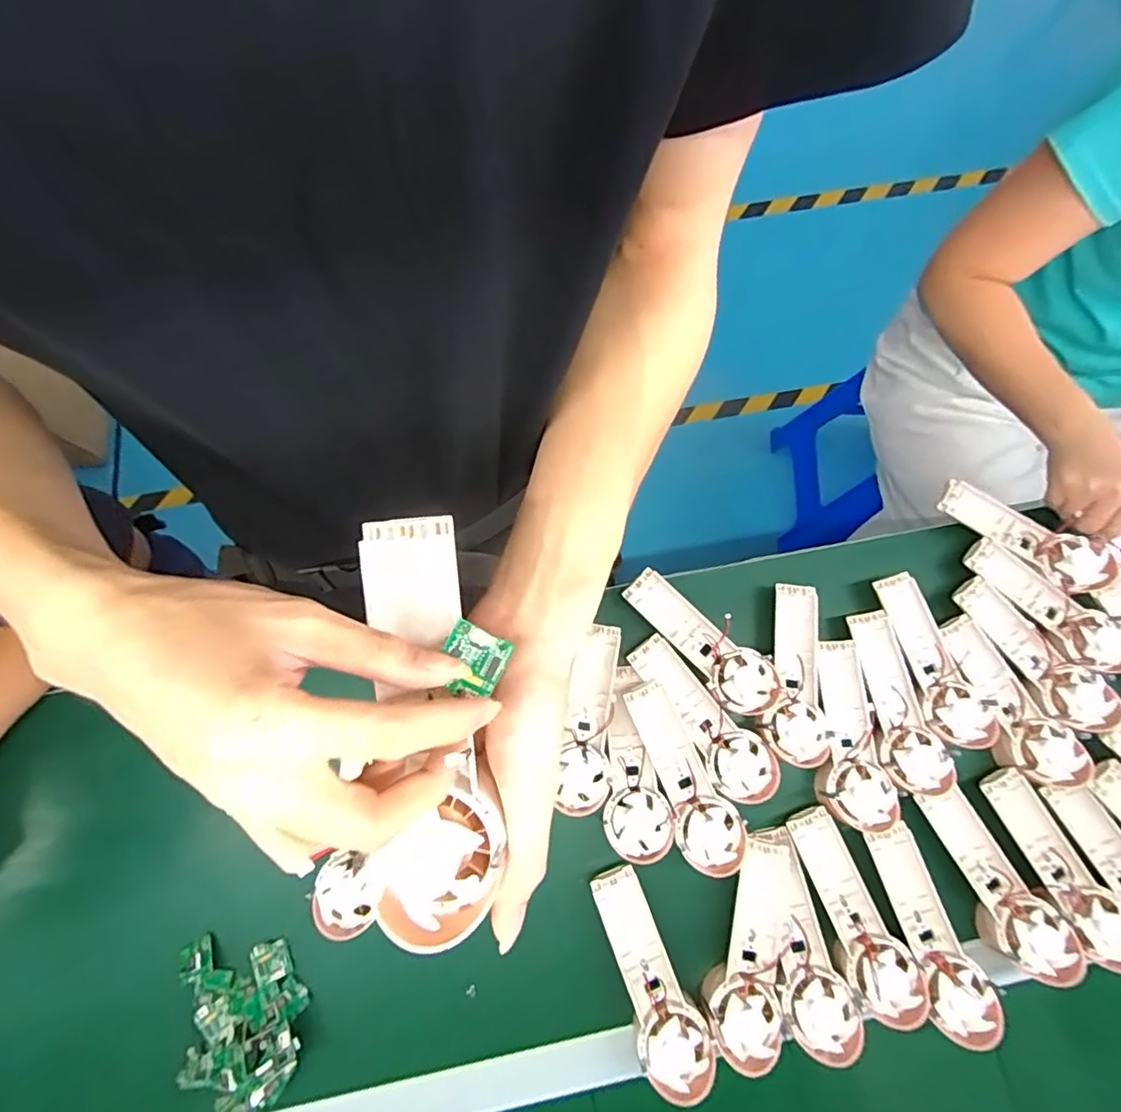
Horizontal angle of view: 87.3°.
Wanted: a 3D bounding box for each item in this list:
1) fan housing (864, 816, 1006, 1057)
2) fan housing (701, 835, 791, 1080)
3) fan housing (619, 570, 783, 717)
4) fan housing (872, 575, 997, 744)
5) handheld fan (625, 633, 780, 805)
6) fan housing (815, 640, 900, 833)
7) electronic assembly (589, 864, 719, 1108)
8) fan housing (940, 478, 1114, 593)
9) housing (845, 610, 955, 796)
[{"bbox_3d":[0.329,0.332,0.523,0.054,0.030,0.170,-17,78,-5],"label":"fan housing"},{"bbox_3d":[0.167,0.345,0.516,0.063,0.030,0.174,9,77,0],"label":"fan housing"},{"bbox_3d":[0.138,0.084,0.581,0.174,0.034,0.055,44,80,8],"label":"fan housing"},{"bbox_3d":[0.373,0.100,0.587,0.060,0.032,0.171,-14,78,-5],"label":"fan housing"},{"bbox_3d":[0.133,0.156,0.562,0.058,0.026,0.175,-39,81,-9],"label":"handheld fan"},{"bbox_3d":[0.279,0.169,0.562,0.057,0.026,0.171,2,77,-1],"label":"fan housing"},{"bbox_3d":[0.076,0.368,0.511,0.059,0.027,0.178,-22,79,-6],"label":"electronic assembly"},{"bbox_3d":[0.490,-0.021,0.623,0.175,0.026,0.049,31,78,5],"label":"fan housing"},{"bbox_3d":[0.327,0.138,0.570,0.054,0.024,0.170,-9,77,-4],"label":"housing"}]

